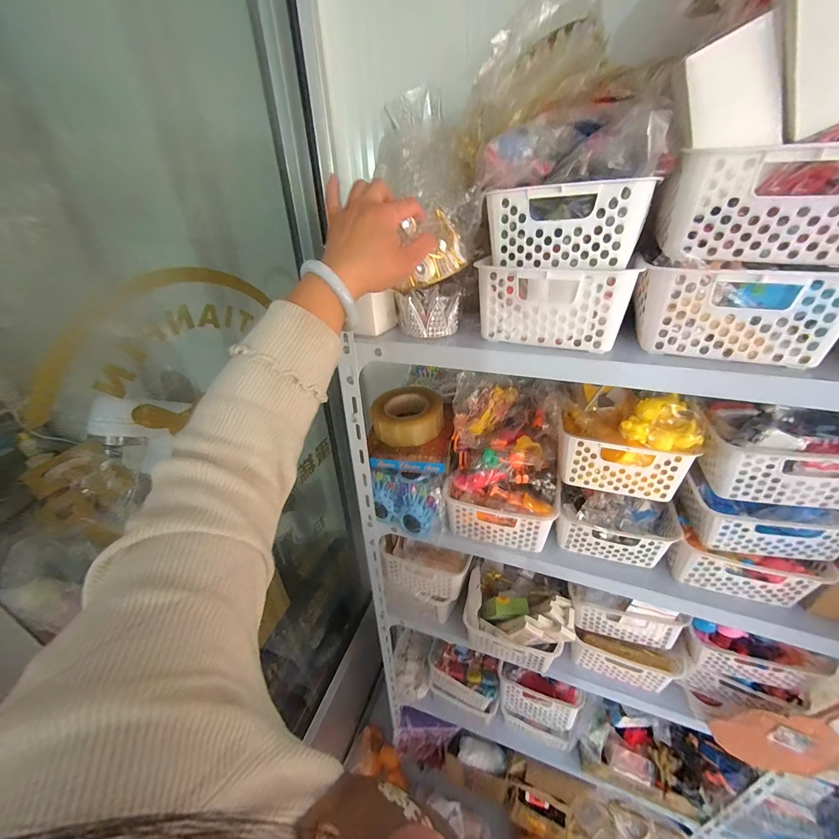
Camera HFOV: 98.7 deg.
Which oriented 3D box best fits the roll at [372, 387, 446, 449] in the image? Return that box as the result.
[{"bbox_3d":[-0.021,-0.010,0.663,0.125,0.058,0.117,-2,31,1],"label":"roll"}]

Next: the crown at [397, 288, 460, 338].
[{"bbox_3d":[0.012,-0.150,0.512,0.082,0.058,0.080,-5,31,-4],"label":"crown"}]

